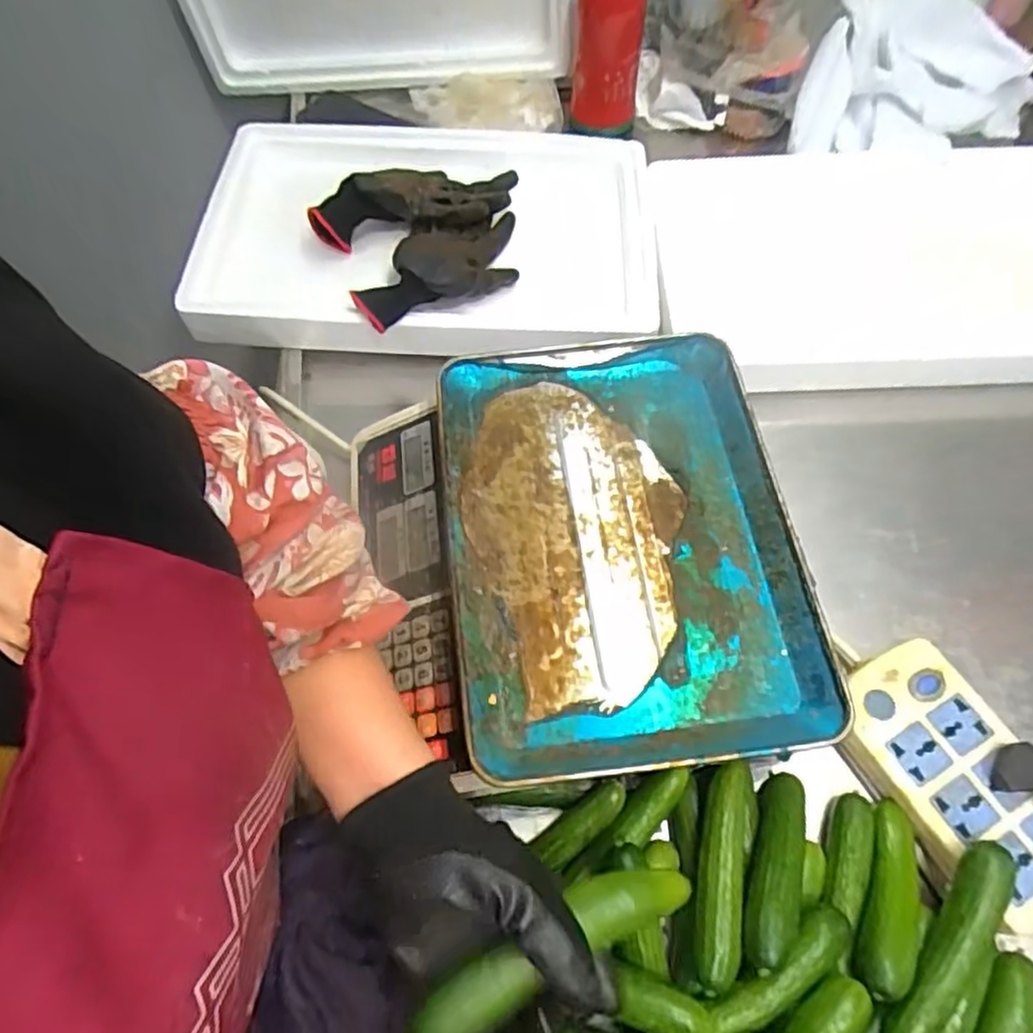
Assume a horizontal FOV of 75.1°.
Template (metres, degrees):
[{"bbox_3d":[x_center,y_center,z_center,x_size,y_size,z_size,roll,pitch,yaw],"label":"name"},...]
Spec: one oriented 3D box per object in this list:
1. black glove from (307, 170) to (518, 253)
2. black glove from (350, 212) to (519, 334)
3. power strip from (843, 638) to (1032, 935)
[{"bbox_3d":[-0.108,-0.339,0.712,0.214,0.050,0.088,-6,62,-1],"label":"black glove"},{"bbox_3d":[-0.076,-0.258,0.670,0.194,0.049,0.105,-29,65,-13],"label":"black glove"},{"bbox_3d":[0.309,0.186,0.477,0.097,0.031,0.182,-25,64,-11],"label":"power strip"}]

